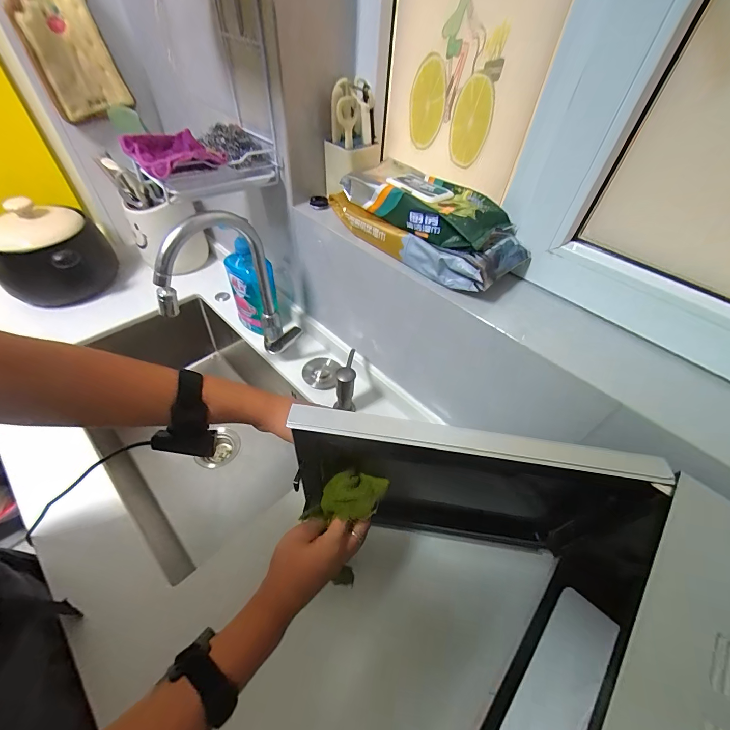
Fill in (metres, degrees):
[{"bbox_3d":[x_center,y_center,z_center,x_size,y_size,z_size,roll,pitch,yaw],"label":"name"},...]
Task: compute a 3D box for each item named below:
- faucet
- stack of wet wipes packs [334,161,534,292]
[{"bbox_3d":[-0.244,-0.125,0.627,0.206,0.266,0.110,-18,53,-18],"label":"faucet"},{"bbox_3d":[0.087,-0.223,0.532,0.308,0.088,0.117,38,57,25],"label":"stack of wet wipes packs"}]

